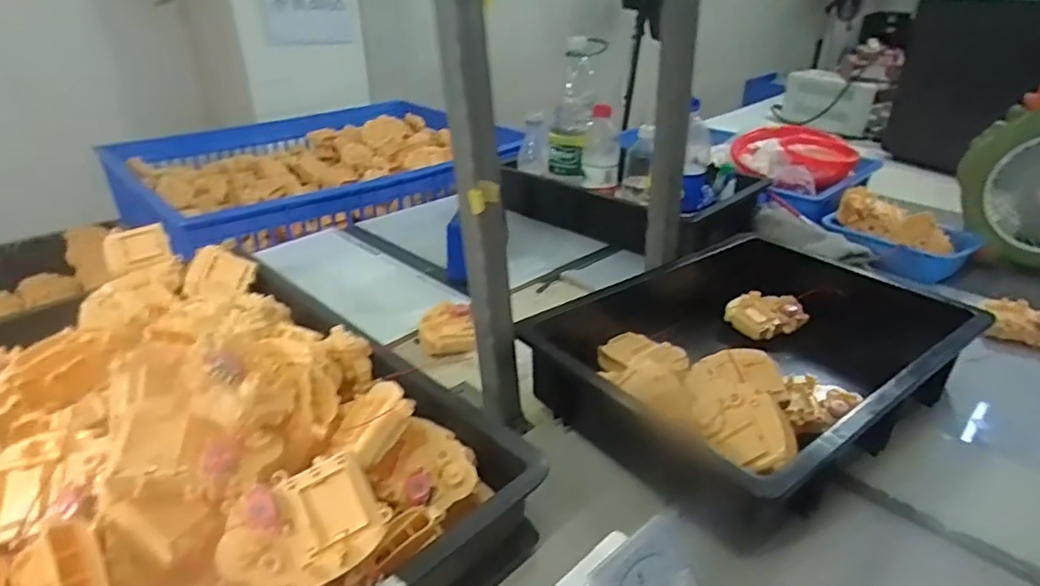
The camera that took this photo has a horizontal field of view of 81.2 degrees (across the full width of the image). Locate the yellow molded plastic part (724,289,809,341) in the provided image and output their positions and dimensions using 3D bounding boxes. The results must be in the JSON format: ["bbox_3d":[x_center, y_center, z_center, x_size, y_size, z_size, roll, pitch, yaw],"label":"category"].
[{"bbox_3d":[0.326,0.027,0.804,0.095,0.033,0.070,-13,31,-23],"label":"yellow molded plastic part"}]

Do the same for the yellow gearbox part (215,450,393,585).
[{"bbox_3d":[-0.138,0.152,0.389,0.097,0.034,0.071,-29,77,-11],"label":"yellow gearbox part"}]

